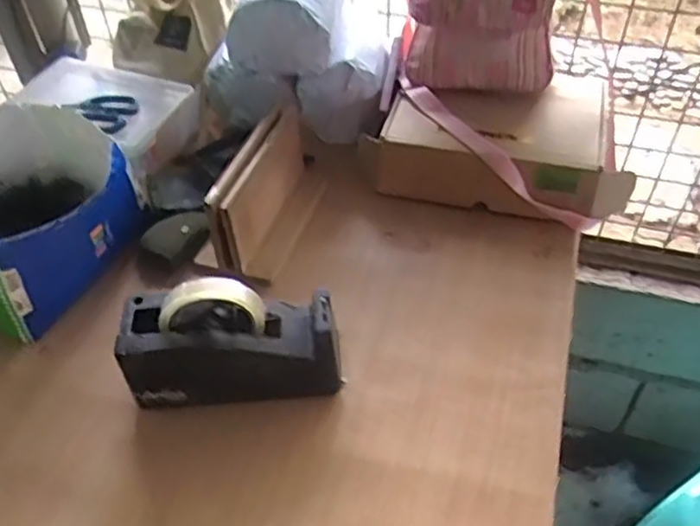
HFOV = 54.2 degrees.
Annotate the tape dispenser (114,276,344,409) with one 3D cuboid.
[{"bbox_3d":[-0.112,0.072,0.647,0.200,0.121,0.073,-5,46,-1],"label":"tape dispenser"}]

